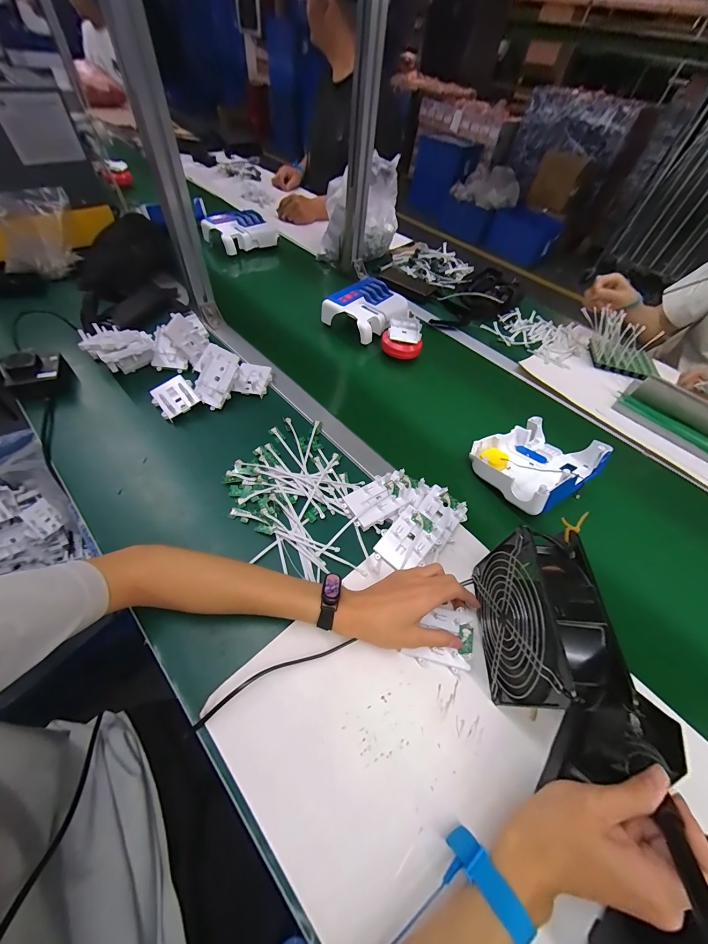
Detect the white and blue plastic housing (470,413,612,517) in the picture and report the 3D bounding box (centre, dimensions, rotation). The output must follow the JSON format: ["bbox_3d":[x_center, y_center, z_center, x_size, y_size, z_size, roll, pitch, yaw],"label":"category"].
[{"bbox_3d":[0.299,-0.021,0.539,0.185,0.078,0.147,-24,61,-22],"label":"white and blue plastic housing"}]

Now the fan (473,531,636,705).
[{"bbox_3d":[0.184,0.155,0.341,0.063,0.150,0.146,4,54,-4],"label":"fan"}]

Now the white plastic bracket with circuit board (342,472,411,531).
[{"bbox_3d":[0.030,0.043,0.481,0.084,0.020,0.062,-28,62,-24],"label":"white plastic bracket with circuit board"}]

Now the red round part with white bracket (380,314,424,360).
[{"bbox_3d":[0.109,-0.303,0.727,0.085,0.051,0.092,11,54,1],"label":"red round part with white bracket"}]

